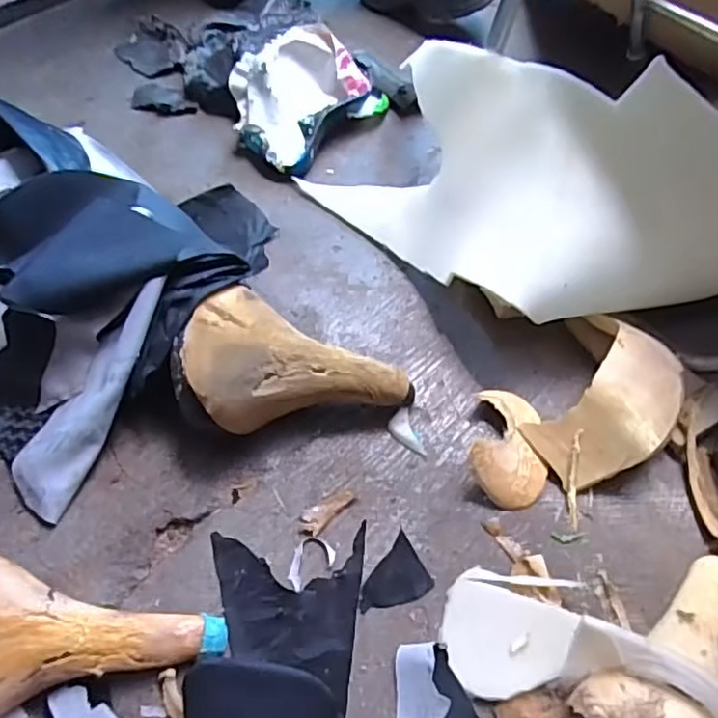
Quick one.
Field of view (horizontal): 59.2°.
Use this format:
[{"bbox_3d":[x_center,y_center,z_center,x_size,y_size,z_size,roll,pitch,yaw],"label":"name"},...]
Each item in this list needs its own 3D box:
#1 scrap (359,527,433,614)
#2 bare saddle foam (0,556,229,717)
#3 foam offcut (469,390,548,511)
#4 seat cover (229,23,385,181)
[{"bbox_3d":[0.028,0.202,0.581,0.068,0.004,0.055,-26,63,-17],"label":"scrap"},{"bbox_3d":[-0.240,0.230,0.515,0.248,0.058,0.121,7,57,-16],"label":"bare saddle foam"},{"bbox_3d":[0.154,0.084,0.630,0.079,0.049,0.119,16,59,8],"label":"foam offcut"},{"bbox_3d":[-0.087,-0.379,0.892,0.180,0.077,0.219,38,64,19],"label":"seat cover"}]

